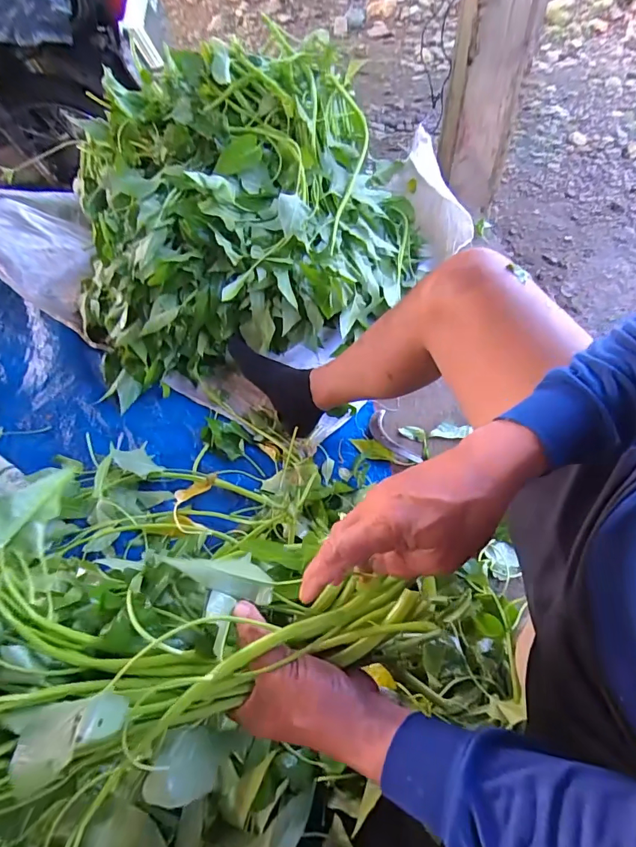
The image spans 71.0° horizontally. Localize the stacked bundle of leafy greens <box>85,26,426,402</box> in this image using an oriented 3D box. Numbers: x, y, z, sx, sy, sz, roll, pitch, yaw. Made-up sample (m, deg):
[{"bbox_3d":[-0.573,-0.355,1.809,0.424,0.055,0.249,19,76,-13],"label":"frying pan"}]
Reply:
[{"bbox_3d":[-0.158,-0.477,0.996,0.833,0.432,0.530,-16,55,-8],"label":"stacked bundle of leafy greens"}]

